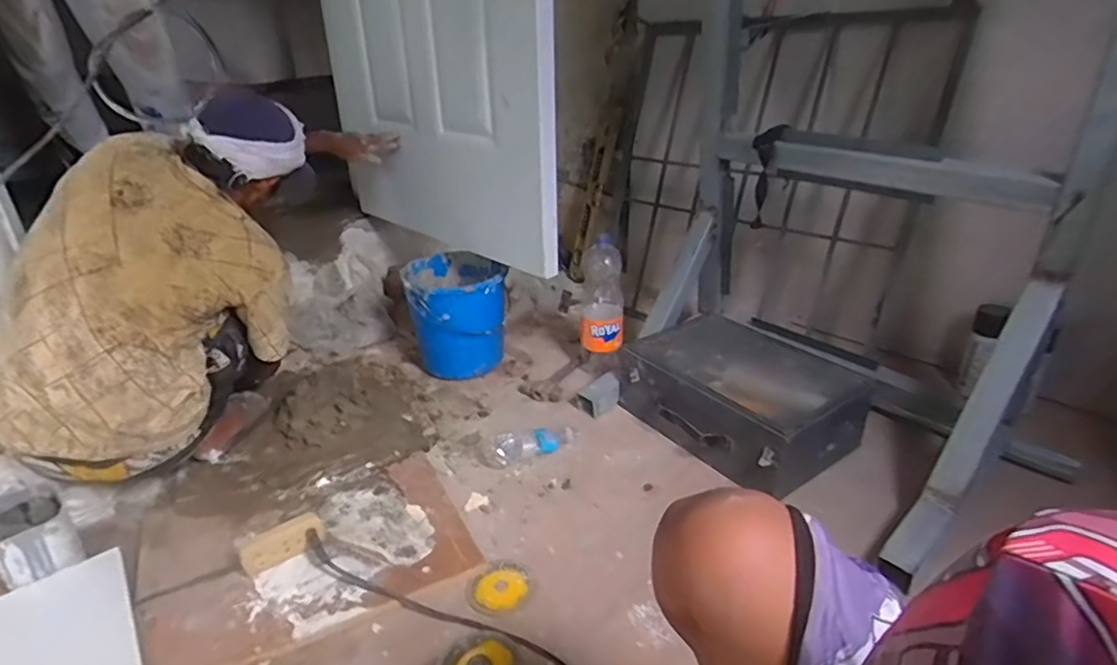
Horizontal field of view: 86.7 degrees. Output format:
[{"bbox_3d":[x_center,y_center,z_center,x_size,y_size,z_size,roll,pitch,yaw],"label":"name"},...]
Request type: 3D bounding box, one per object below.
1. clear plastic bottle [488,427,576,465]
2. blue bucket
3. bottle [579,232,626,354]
[{"bbox_3d":[-0.055,0.221,1.182,0.183,0.053,0.068,-7,26,-13],"label":"clear plastic bottle"},{"bbox_3d":[-0.252,-0.041,1.485,0.248,0.249,0.234,-2,26,-2],"label":"blue bucket"},{"bbox_3d":[0.107,-0.090,1.413,0.103,0.259,0.082,1,26,4],"label":"bottle"}]

